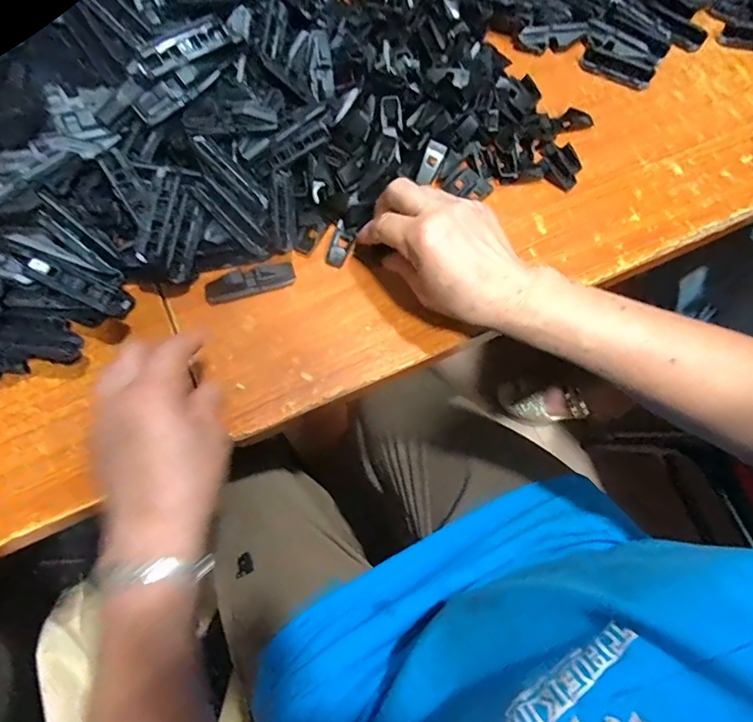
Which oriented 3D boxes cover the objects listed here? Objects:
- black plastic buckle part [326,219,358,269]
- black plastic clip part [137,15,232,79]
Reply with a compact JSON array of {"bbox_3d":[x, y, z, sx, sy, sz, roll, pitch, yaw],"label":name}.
[{"bbox_3d":[-0.031,-0.102,0.439,0.020,0.009,0.040,19,72,4],"label":"black plastic buckle part"},{"bbox_3d":[-0.146,-0.241,0.379,0.074,0.010,0.022,-37,76,-13],"label":"black plastic clip part"}]

